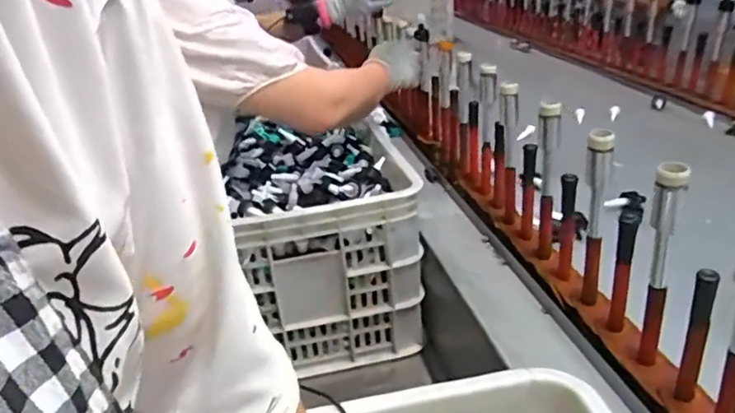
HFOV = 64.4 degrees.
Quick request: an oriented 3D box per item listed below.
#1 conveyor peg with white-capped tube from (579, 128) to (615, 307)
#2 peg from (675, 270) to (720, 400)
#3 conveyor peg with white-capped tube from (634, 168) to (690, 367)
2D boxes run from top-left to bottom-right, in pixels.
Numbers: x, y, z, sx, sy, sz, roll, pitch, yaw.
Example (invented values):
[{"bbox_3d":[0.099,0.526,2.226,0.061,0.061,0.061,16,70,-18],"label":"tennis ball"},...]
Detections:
[{"bbox_3d":[0.251,0.021,0.650,0.029,0.224,0.029,11,30,25],"label":"conveyor peg with white-capped tube"},{"bbox_3d":[0.293,0.121,0.523,0.020,0.145,0.014,16,33,32],"label":"peg"},{"bbox_3d":[0.274,0.065,0.554,0.028,0.225,0.021,14,32,29],"label":"conveyor peg with white-capped tube"}]

